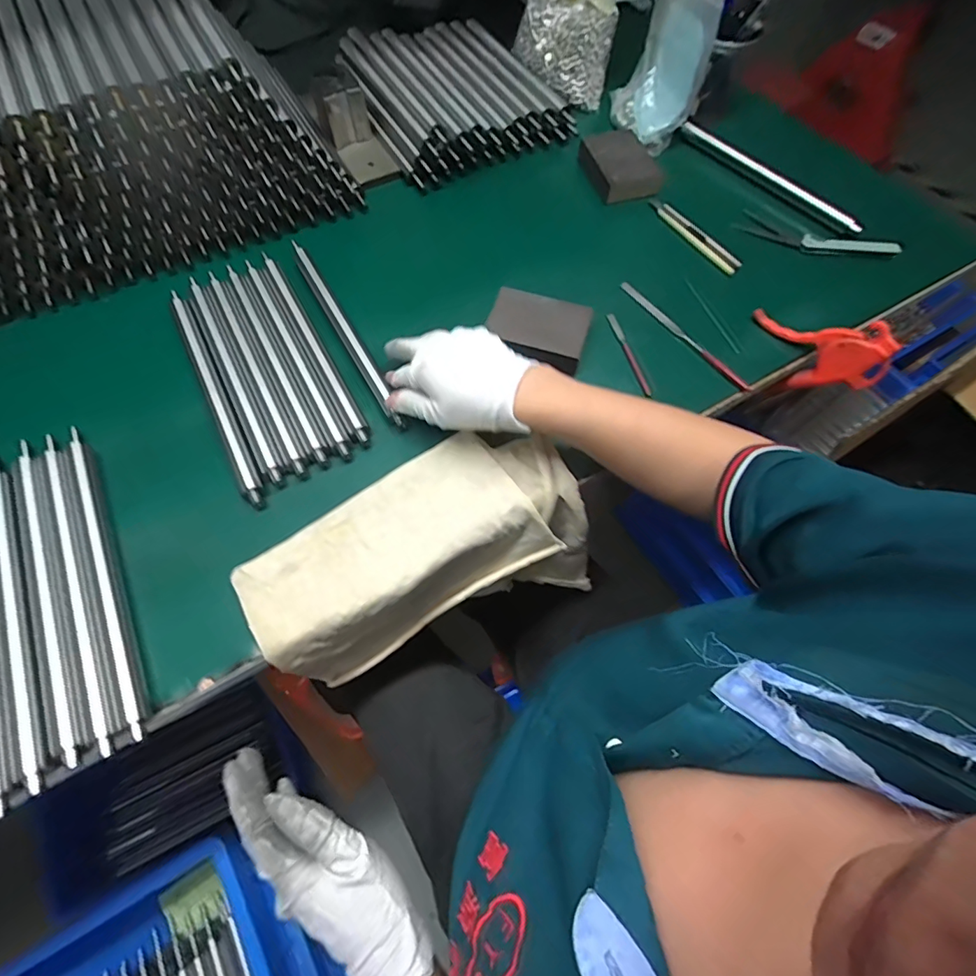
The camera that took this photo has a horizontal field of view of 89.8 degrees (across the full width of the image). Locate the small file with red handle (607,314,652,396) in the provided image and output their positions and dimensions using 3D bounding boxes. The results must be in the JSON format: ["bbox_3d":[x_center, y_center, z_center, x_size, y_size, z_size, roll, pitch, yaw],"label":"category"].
[{"bbox_3d":[0.144,-0.137,0.502,0.006,0.012,0.107,-14,68,-9],"label":"small file with red handle"}]

